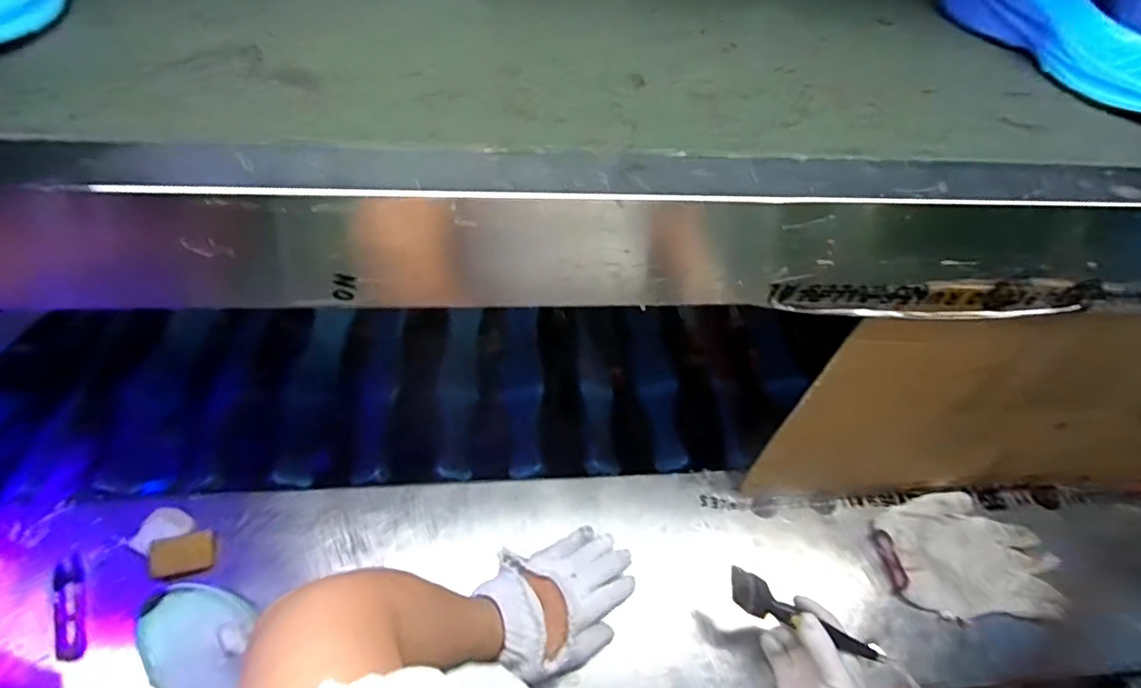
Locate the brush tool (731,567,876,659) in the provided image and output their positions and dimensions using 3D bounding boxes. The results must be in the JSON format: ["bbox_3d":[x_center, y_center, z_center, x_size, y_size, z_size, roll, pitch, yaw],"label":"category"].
[{"bbox_3d":[0.203,0.247,0.488,0.142,0.006,0.030,30,85,4],"label":"brush tool"}]

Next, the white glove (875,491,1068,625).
[{"bbox_3d":[0.418,0.224,0.587,0.168,0.026,0.130,0,53,-5],"label":"white glove"}]

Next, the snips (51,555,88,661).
[{"bbox_3d":[-0.481,0.252,0.526,0.027,0.012,0.096,-21,57,-20],"label":"snips"}]

